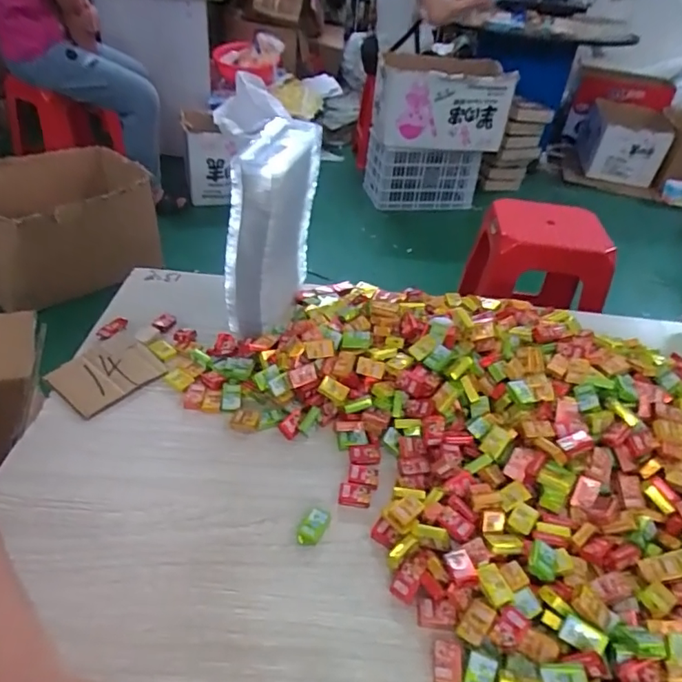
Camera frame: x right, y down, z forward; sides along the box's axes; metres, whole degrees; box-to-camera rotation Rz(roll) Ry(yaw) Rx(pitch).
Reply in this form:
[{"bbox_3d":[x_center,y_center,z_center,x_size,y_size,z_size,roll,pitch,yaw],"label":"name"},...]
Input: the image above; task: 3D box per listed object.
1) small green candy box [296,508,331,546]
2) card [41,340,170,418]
[{"bbox_3d":[-0.022,0.144,0.405,0.019,0.007,0.031,21,40,18],"label":"small green candy box"},{"bbox_3d":[-0.229,0.032,0.514,0.074,0.006,0.090,30,44,27],"label":"card"}]

